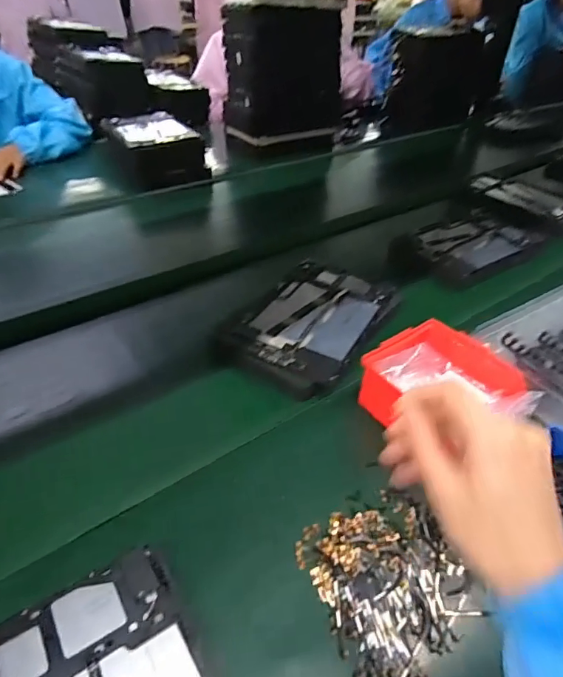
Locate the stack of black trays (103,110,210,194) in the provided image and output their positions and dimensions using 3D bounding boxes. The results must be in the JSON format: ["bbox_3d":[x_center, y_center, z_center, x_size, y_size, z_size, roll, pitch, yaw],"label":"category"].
[{"bbox_3d":[-0.283,-0.419,1.036,0.161,0.091,0.218,-20,44,-25],"label":"stack of black trays"}]

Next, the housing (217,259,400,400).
[{"bbox_3d":[0.038,-0.024,0.628,0.160,0.020,0.251,22,44,23],"label":"housing"}]

